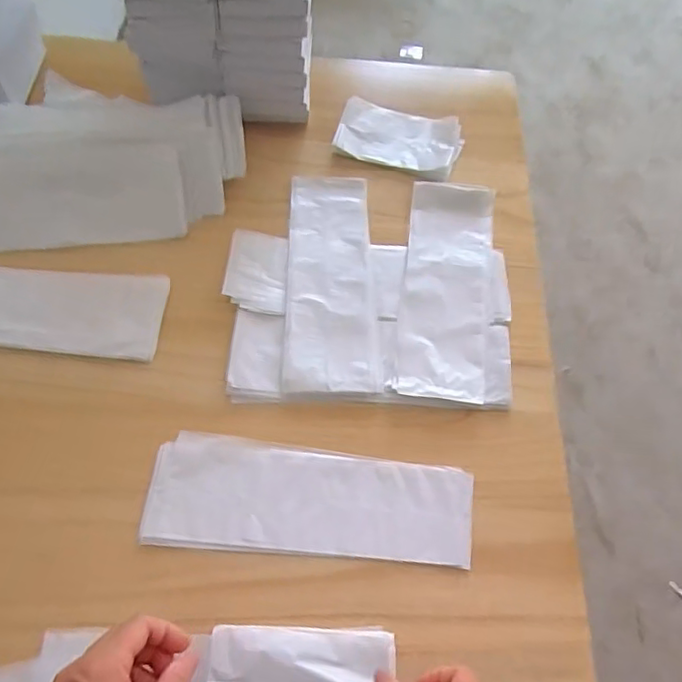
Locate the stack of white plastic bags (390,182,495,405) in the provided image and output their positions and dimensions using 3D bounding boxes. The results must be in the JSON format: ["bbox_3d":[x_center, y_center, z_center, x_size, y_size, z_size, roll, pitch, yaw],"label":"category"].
[{"bbox_3d":[0.102,-0.055,0.597,0.083,0.011,0.240,9,62,2],"label":"stack of white plastic bags"}]

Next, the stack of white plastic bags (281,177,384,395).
[{"bbox_3d":[-0.009,-0.063,0.589,0.085,0.008,0.237,0,62,-2],"label":"stack of white plastic bags"}]

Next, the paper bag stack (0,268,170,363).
[{"bbox_3d":[-0.279,-0.030,0.556,0.227,0.013,0.083,6,62,1],"label":"paper bag stack"}]

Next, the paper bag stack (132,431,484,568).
[{"bbox_3d":[-0.024,0.128,0.497,0.253,0.007,0.087,6,62,1],"label":"paper bag stack"}]

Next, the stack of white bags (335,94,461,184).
[{"bbox_3d":[0.063,-0.224,0.688,0.133,0.016,0.079,15,62,6],"label":"stack of white bags"}]

